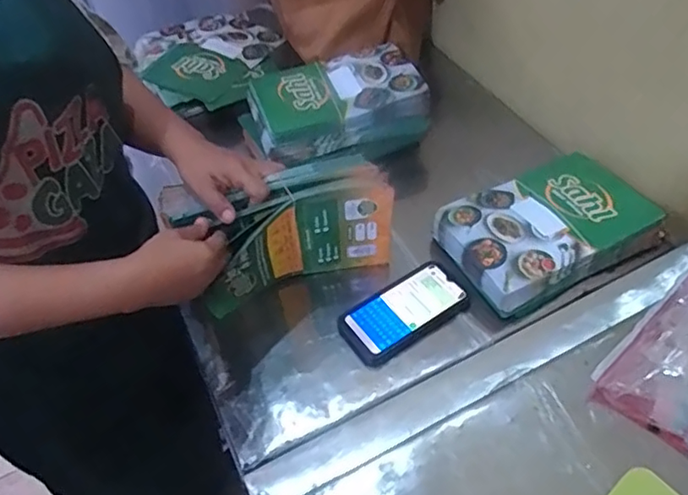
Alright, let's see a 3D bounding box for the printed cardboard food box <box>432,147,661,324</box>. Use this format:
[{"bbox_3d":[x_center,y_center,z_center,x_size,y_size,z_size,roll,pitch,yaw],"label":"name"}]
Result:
[{"bbox_3d":[0.257,-0.035,0.779,0.255,0.053,0.179,-26,53,-14],"label":"printed cardboard food box"}]

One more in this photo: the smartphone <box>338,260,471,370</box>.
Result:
[{"bbox_3d":[0.076,0.076,0.732,0.159,0.016,0.081,-32,54,-19],"label":"smartphone"}]

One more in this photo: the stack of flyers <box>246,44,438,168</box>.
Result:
[{"bbox_3d":[-0.013,-0.226,0.938,0.255,0.079,0.192,-20,51,-10],"label":"stack of flyers"}]

